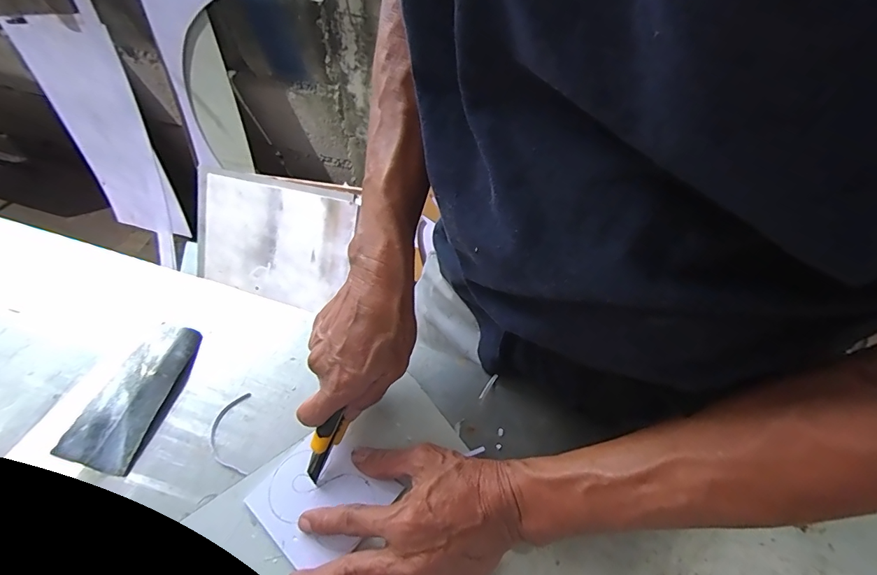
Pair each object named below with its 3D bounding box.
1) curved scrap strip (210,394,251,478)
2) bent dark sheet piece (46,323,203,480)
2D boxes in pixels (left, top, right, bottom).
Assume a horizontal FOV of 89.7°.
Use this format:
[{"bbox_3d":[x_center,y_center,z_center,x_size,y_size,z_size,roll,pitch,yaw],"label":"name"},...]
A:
[{"bbox_3d":[-0.182,0.127,0.382,0.032,0.004,0.072,-9,56,-6],"label":"curved scrap strip"},{"bbox_3d":[-0.269,0.091,0.394,0.058,0.023,0.132,11,56,7],"label":"bent dark sheet piece"}]

